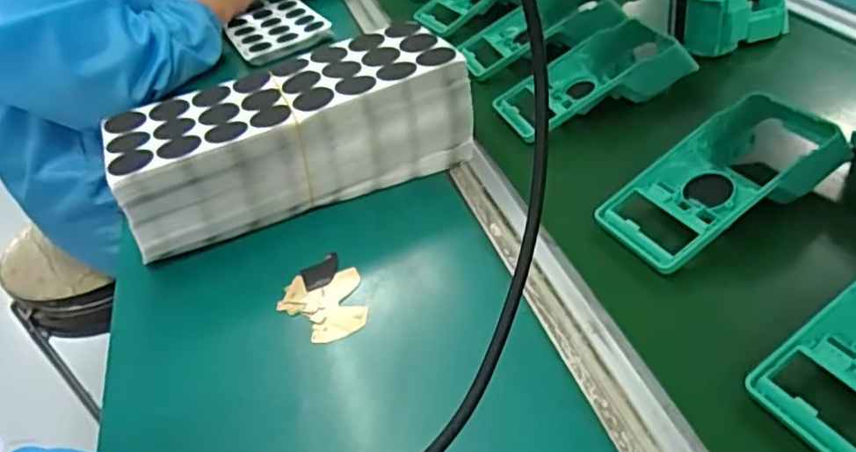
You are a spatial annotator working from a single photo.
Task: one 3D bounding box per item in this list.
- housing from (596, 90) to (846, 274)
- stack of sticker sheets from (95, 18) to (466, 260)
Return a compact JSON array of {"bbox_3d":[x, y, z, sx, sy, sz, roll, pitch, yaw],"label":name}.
[{"bbox_3d":[0.224,-0.036,0.496,0.176,0.058,0.092,-23,41,-16],"label":"housing"},{"bbox_3d":[-0.119,-0.080,0.589,0.301,0.100,0.123,-19,40,-12],"label":"stack of sticker sheets"}]

